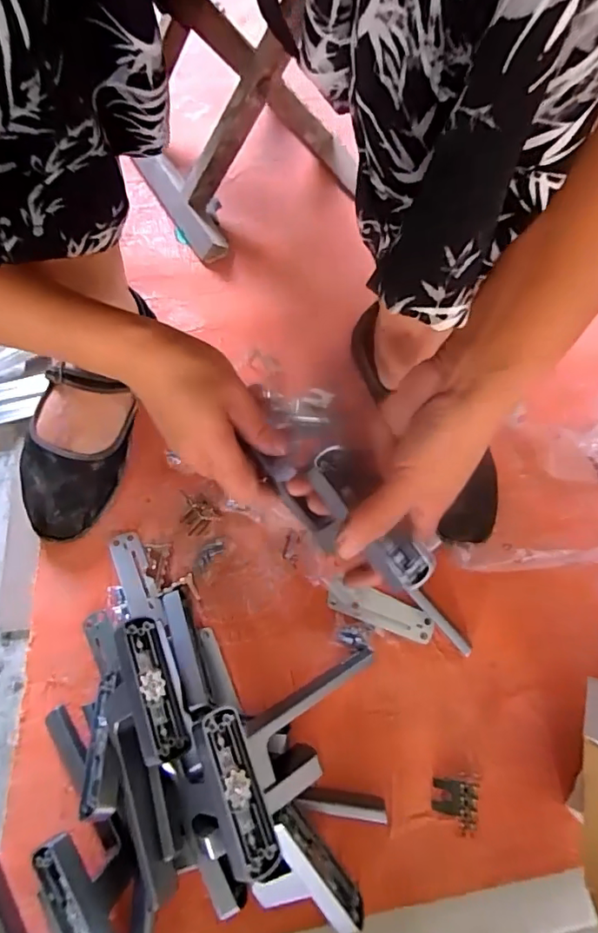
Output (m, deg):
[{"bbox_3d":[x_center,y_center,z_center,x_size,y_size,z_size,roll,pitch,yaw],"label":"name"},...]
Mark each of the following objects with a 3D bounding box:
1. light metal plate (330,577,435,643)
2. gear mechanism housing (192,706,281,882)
[{"bbox_3d":[0.072,0.128,0.453,0.095,0.005,0.028,21,79,4],"label":"light metal plate"},{"bbox_3d":[-0.046,0.218,0.342,0.037,0.023,0.100,2,58,-48],"label":"gear mechanism housing"}]

